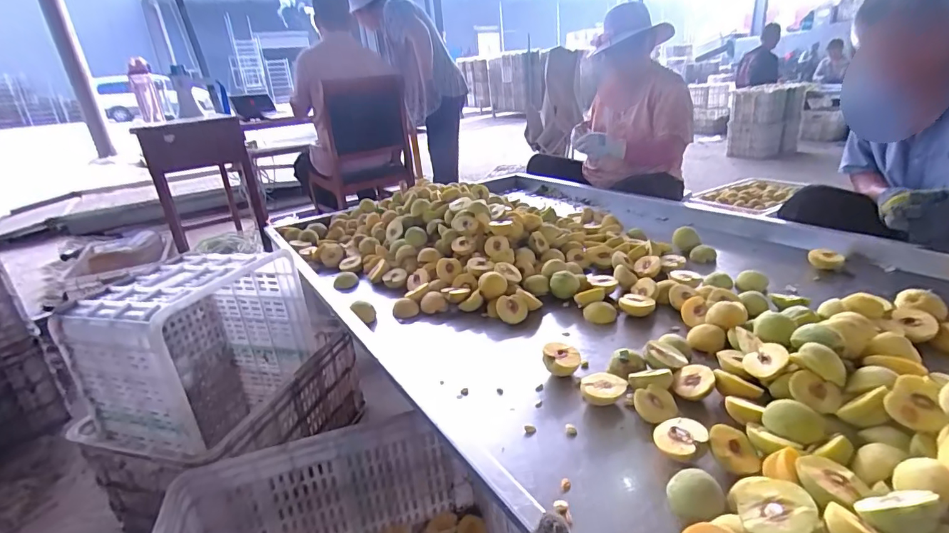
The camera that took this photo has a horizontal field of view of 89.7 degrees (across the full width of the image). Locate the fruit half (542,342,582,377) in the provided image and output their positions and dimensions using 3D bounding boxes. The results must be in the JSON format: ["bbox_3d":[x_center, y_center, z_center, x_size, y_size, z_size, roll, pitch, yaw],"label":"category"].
[{"bbox_3d":[0.142,0.151,0.776,0.058,0.034,0.046,-3,22,7],"label":"fruit half"}]

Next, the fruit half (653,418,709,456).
[{"bbox_3d":[0.257,0.217,0.597,0.059,0.031,0.059,4,24,23],"label":"fruit half"}]

